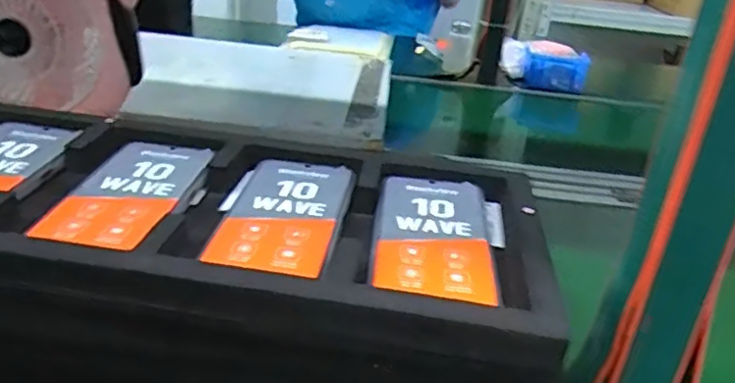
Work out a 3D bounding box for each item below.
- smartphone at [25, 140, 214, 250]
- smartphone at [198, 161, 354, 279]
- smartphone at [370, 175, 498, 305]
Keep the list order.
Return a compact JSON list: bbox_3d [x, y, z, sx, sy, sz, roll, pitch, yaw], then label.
[{"bbox_3d":[-0.172,-0.002,0.474,0.077,0.009,0.152,7,27,3],"label":"smartphone"},{"bbox_3d":[-0.062,0.014,0.464,0.086,0.006,0.155,8,27,4],"label":"smartphone"},{"bbox_3d":[0.047,0.027,0.456,0.075,0.005,0.154,7,27,3],"label":"smartphone"}]

